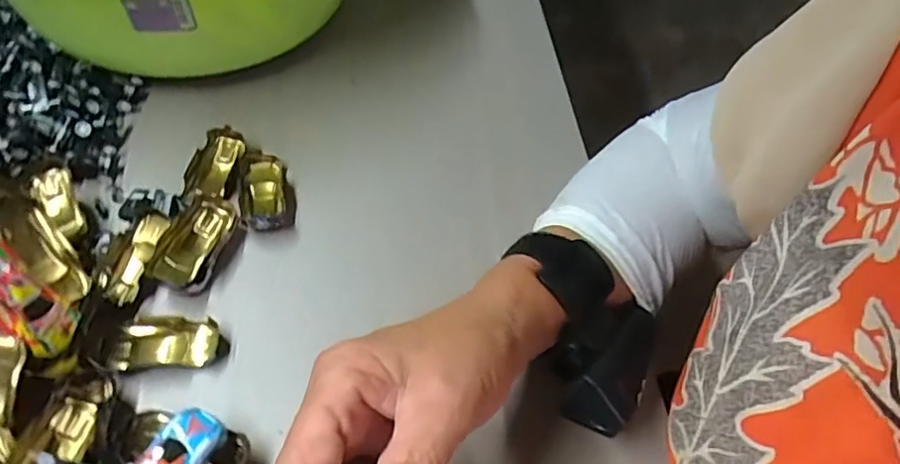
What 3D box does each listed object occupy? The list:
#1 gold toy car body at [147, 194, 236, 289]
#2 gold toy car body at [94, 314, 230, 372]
[{"bbox_3d":[-0.161,0.007,0.370,0.034,0.020,0.066,14,54,8],"label":"gold toy car body"},{"bbox_3d":[-0.163,0.063,0.338,0.067,0.015,0.029,-3,53,-5],"label":"gold toy car body"}]

